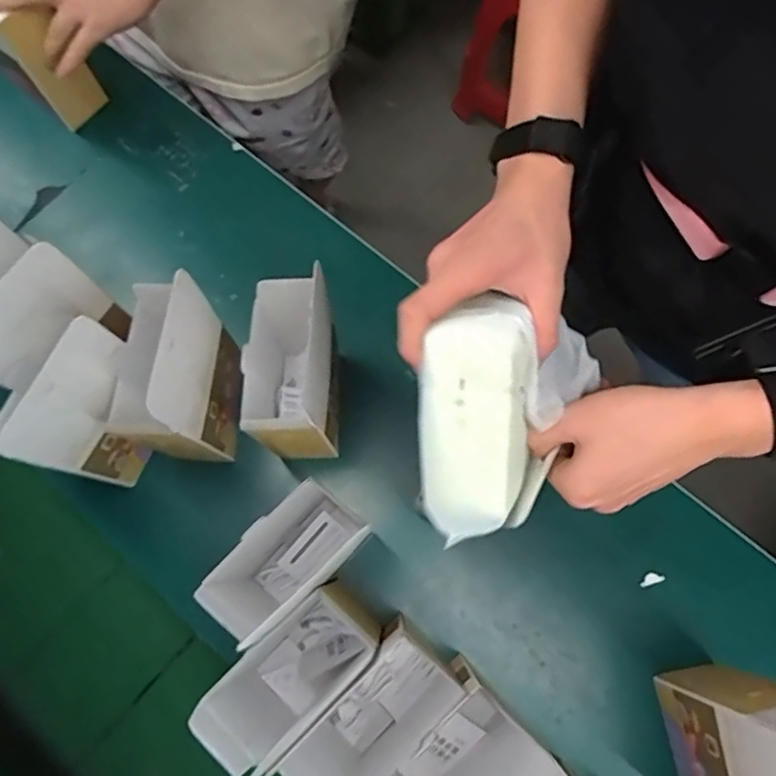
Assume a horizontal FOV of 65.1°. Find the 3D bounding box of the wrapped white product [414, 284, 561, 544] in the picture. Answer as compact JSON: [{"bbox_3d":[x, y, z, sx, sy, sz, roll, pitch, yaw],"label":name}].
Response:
[{"bbox_3d":[0.063,0.021,0.405,0.082,0.049,0.158,-4,111,0],"label":"wrapped white product"}]

